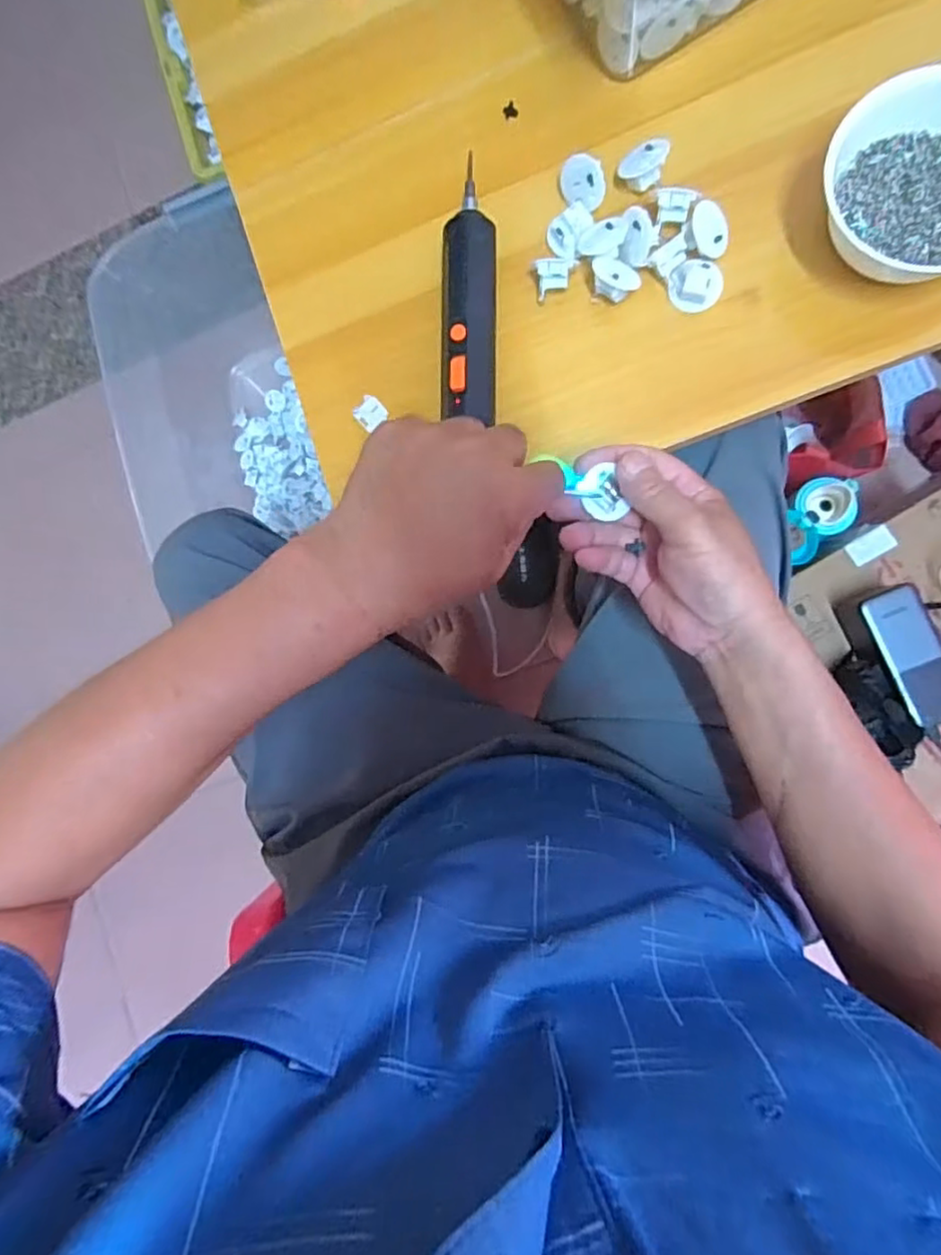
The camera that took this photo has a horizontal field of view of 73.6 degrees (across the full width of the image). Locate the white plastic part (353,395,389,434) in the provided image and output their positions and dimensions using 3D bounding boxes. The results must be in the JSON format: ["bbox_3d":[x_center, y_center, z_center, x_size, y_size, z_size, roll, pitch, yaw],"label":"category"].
[{"bbox_3d":[-0.070,-0.149,0.438,0.020,0.006,0.021,44,95,9],"label":"white plastic part"}]

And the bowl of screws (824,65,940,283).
[{"bbox_3d":[0.270,-0.257,0.361,0.112,0.052,0.109,0,87,9],"label":"bowl of screws"}]

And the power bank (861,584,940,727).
[{"bbox_3d":[0.410,0.028,0.579,0.054,0.017,0.129,-27,83,7],"label":"power bank"}]

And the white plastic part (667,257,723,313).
[{"bbox_3d":[0.143,-0.216,0.397,0.031,0.013,0.027,-3,87,9],"label":"white plastic part"}]

